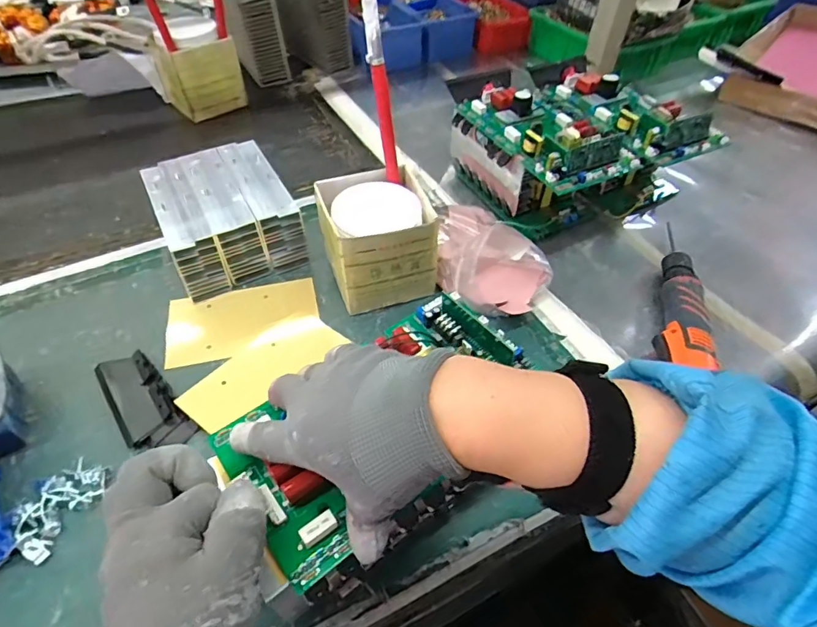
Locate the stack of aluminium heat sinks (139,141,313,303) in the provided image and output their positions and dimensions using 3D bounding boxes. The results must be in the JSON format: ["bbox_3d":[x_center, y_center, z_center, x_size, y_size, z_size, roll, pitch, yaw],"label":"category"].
[{"bbox_3d":[-0.224,-0.120,0.588,0.141,0.085,0.172,-23,53,-19],"label":"stack of aluminium heat sinks"}]

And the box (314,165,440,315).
[{"bbox_3d":[-0.036,-0.085,0.534,0.111,0.103,0.110,-13,50,-11],"label":"box"}]

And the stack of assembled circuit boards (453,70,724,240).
[{"bbox_3d":[0.227,-0.223,0.652,0.261,0.120,0.217,-17,51,-14],"label":"stack of assembled circuit boards"}]

